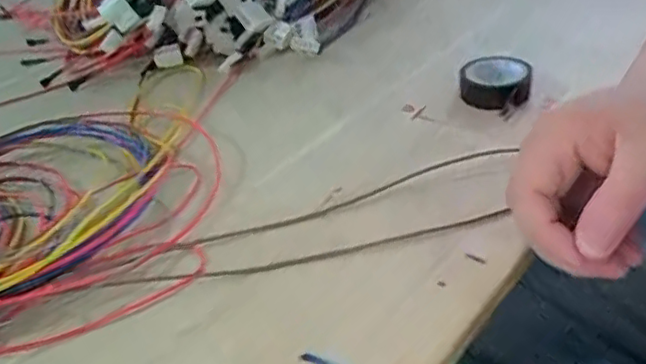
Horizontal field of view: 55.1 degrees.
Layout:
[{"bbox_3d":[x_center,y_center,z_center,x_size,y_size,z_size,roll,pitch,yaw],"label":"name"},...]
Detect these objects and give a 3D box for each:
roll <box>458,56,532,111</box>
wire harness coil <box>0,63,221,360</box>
[{"bbox_3d":[0.131,-0.074,0.472,0.052,0.021,0.060,1,36,11],"label":"roll"},{"bbox_3d":[-0.229,0.025,0.383,0.352,0.040,0.270,-22,38,-20],"label":"wire harness coil"}]

